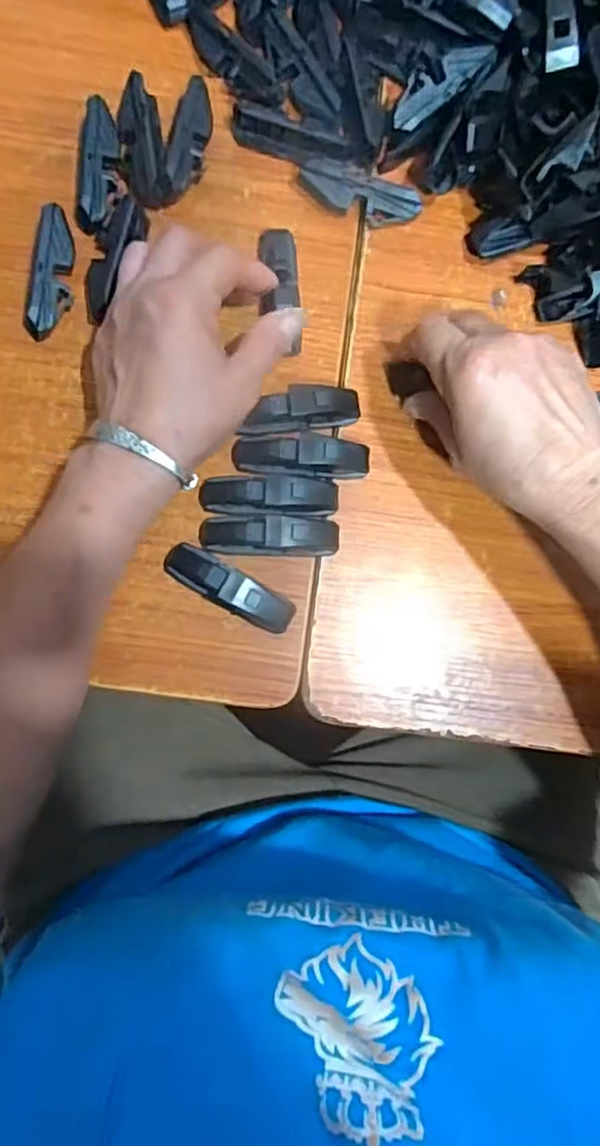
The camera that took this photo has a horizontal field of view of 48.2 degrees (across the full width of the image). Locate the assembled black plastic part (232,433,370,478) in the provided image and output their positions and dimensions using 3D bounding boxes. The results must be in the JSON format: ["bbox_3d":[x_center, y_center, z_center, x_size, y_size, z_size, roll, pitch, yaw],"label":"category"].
[{"bbox_3d":[0.001,-0.066,0.380,0.077,0.023,0.020,2,84,-5],"label":"assembled black plastic part"}]

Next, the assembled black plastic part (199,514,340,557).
[{"bbox_3d":[-0.017,-0.021,0.375,0.077,0.022,0.021,3,84,-5],"label":"assembled black plastic part"}]

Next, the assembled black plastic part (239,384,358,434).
[{"bbox_3d":[0.000,-0.093,0.382,0.069,0.024,0.020,-12,86,-7],"label":"assembled black plastic part"}]

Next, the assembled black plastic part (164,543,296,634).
[{"bbox_3d":[-0.039,0.009,0.371,0.077,0.023,0.021,31,83,-2],"label":"assembled black plastic part"}]

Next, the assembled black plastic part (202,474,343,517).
[{"bbox_3d":[-0.017,-0.043,0.377,0.076,0.022,0.023,5,84,-5],"label":"assembled black plastic part"}]

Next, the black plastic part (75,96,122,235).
[{"bbox_3d":[-0.116,-0.233,0.386,0.023,0.018,0.074,6,84,-5],"label":"black plastic part"}]

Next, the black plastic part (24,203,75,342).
[{"bbox_3d":[-0.139,-0.168,0.378,0.022,0.019,0.072,11,84,-4],"label":"black plastic part"}]

